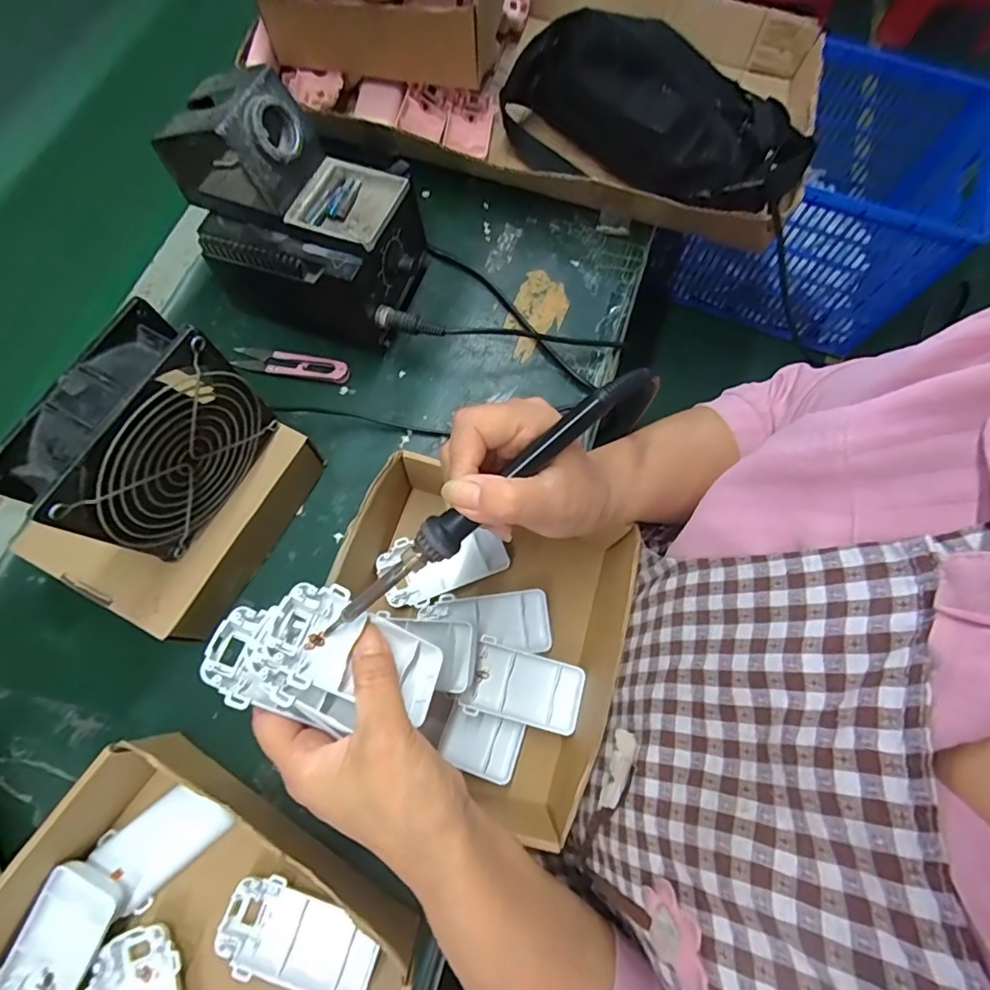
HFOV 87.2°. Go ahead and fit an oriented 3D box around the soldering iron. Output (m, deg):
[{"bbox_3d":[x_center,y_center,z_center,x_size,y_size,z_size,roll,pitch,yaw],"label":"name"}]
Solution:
[{"bbox_3d":[-0.004,0.005,0.265,0.209,0.017,0.019,-39,77,2],"label":"soldering iron"}]

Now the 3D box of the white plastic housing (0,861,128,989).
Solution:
[{"bbox_3d":[-0.258,0.270,0.307,0.048,0.020,0.094,28,88,7],"label":"white plastic housing"}]

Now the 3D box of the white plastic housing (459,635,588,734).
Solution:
[{"bbox_3d":[0.022,0.134,0.361,0.078,0.013,0.049,18,71,4],"label":"white plastic housing"}]

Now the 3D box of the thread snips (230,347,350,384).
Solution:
[{"bbox_3d":[-0.179,-0.115,0.456,0.104,0.008,0.023,11,71,1],"label":"thread snips"}]

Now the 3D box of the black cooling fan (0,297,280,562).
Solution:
[{"bbox_3d":[-0.200,-0.030,0.309,0.042,0.115,0.117,28,72,7],"label":"black cooling fan"}]

